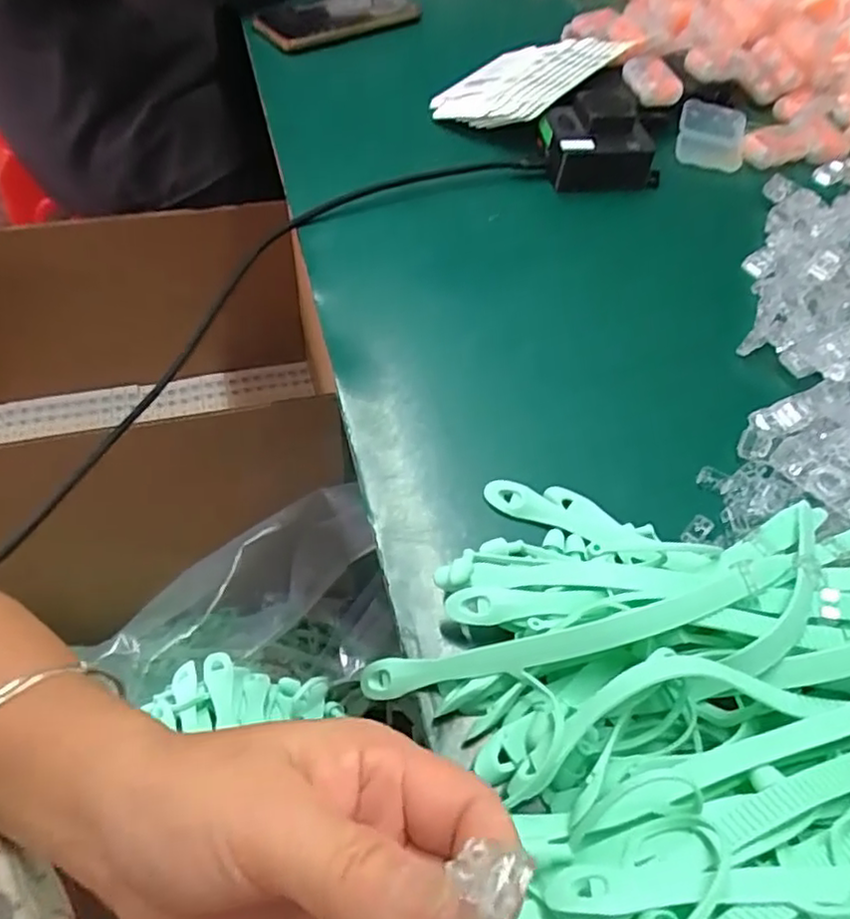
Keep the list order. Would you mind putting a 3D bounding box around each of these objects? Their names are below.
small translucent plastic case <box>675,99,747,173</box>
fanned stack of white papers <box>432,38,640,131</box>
[{"bbox_3d":[0.247,-0.281,0.566,0.055,0.018,0.078,13,56,10],"label":"small translucent plastic case"},{"bbox_3d":[0.085,-0.334,0.572,0.121,0.020,0.159,26,61,29],"label":"fanned stack of white papers"}]

